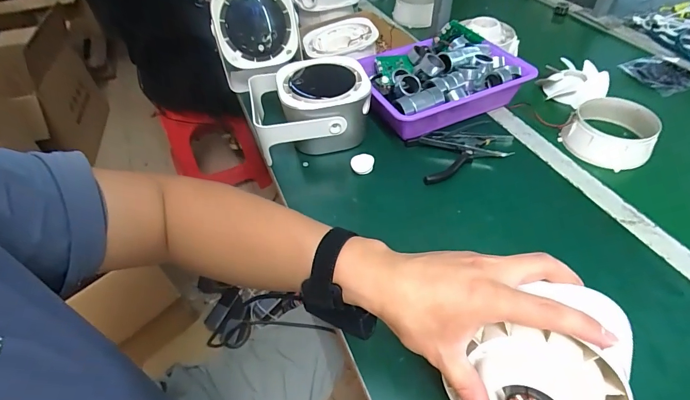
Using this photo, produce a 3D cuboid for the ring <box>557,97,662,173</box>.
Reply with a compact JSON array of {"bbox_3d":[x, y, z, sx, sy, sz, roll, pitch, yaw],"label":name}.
[{"bbox_3d":[0.418,-0.110,0.587,0.117,0.047,0.117,26,55,24],"label":"ring"}]

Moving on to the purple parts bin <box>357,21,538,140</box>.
[{"bbox_3d":[0.165,-0.210,0.658,0.293,0.088,0.197,-19,50,-13],"label":"purple parts bin"}]

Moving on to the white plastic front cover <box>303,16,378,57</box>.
[{"bbox_3d":[-0.008,-0.310,0.709,0.142,0.033,0.133,-23,51,-16],"label":"white plastic front cover"}]

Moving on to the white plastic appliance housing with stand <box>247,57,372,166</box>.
[{"bbox_3d":[-0.055,-0.150,0.608,0.185,0.095,0.156,-11,49,-6],"label":"white plastic appliance housing with stand"}]

